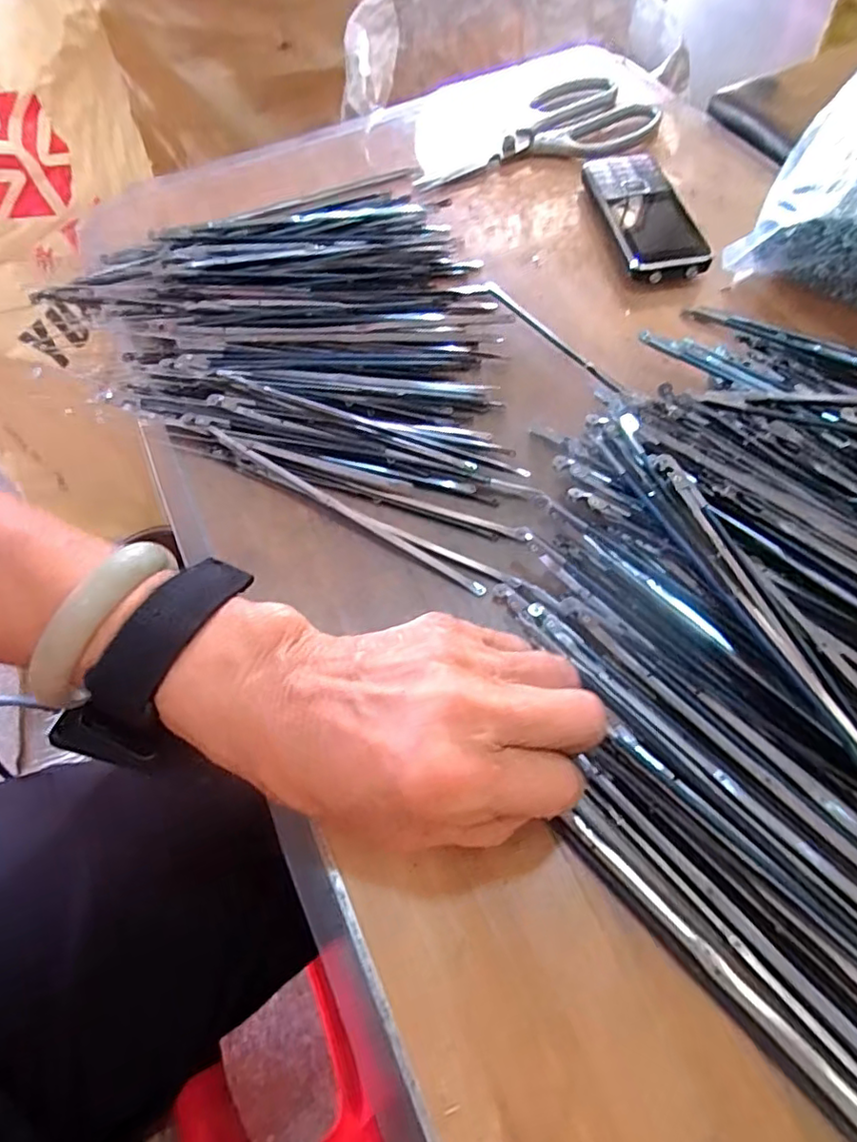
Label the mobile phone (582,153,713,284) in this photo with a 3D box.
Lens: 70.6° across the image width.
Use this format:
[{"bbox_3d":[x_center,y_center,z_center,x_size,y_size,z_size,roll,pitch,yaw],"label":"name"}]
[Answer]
[{"bbox_3d":[0.143,-0.242,0.409,0.050,0.017,0.127,-8,62,0],"label":"mobile phone"}]

